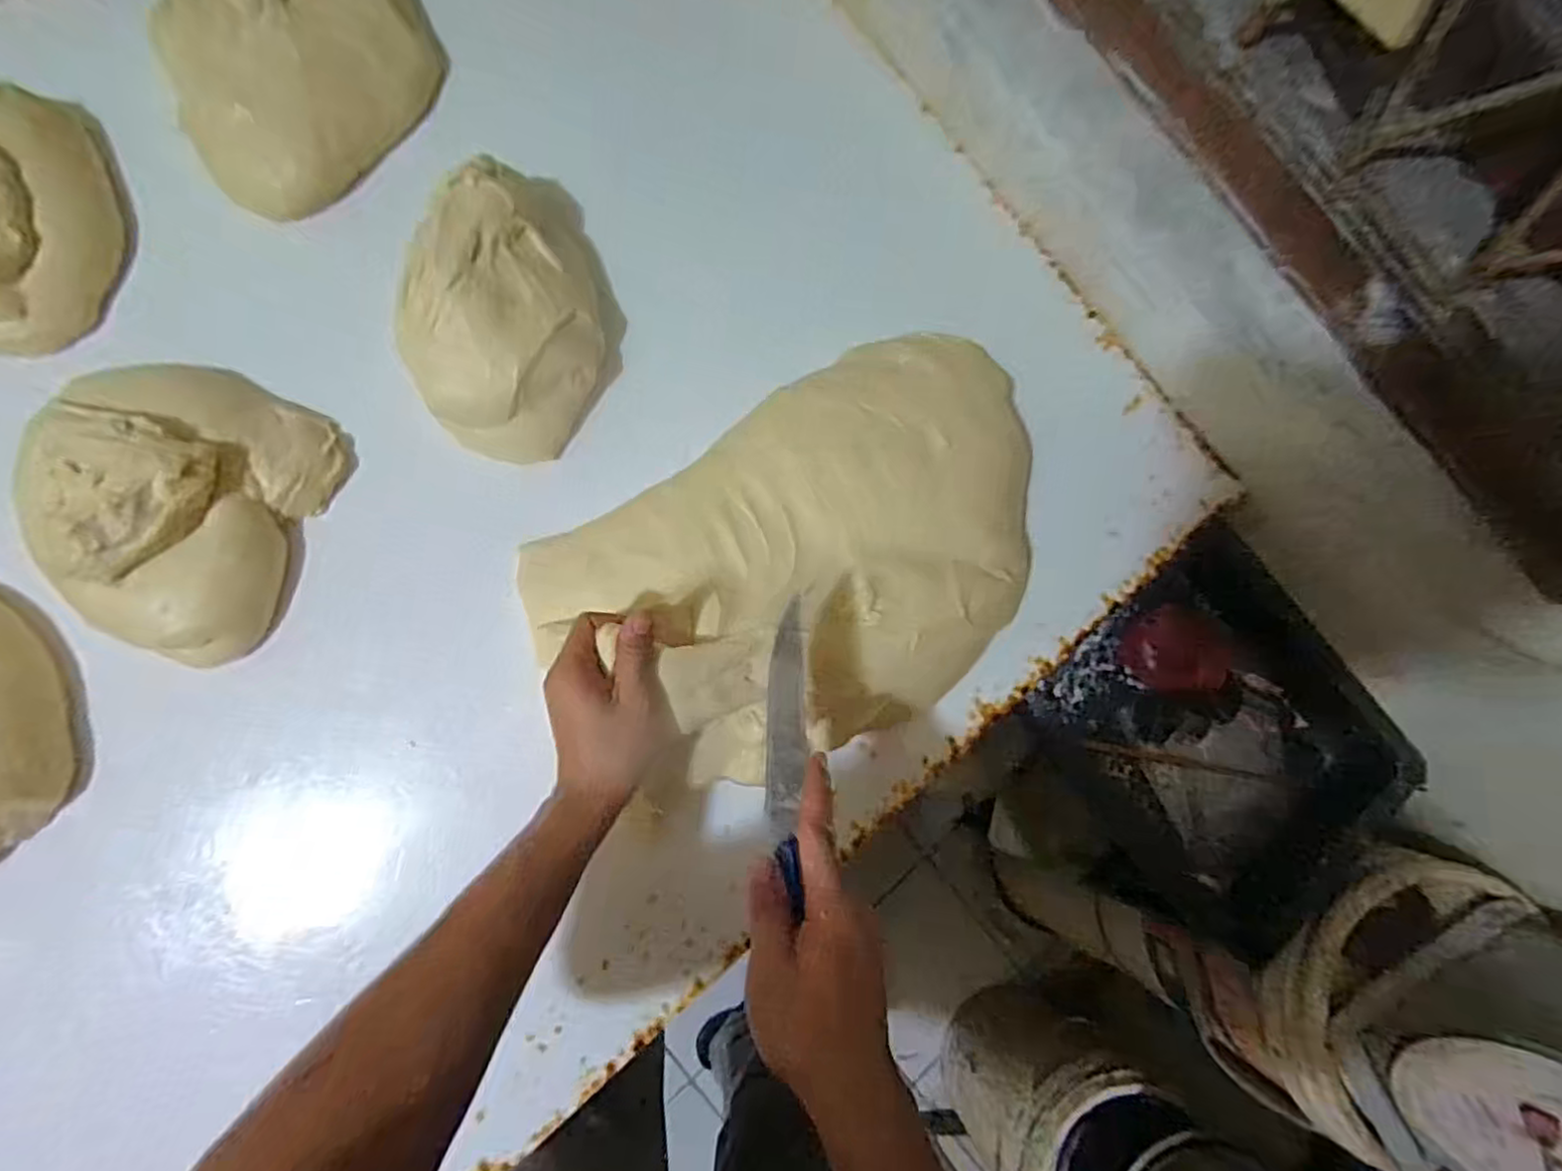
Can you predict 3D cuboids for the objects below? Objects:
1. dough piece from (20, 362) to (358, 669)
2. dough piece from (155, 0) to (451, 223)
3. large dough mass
[{"bbox_3d":[-0.453,-0.062,0.484,0.181,0.073,0.209,21,81,-4],"label":"dough piece"},{"bbox_3d":[-0.391,-0.427,0.546,0.167,0.068,0.235,34,80,-1],"label":"dough piece"},{"bbox_3d":[0.051,-0.026,0.535,0.430,0.085,0.273,-34,88,-9],"label":"large dough mass"}]

